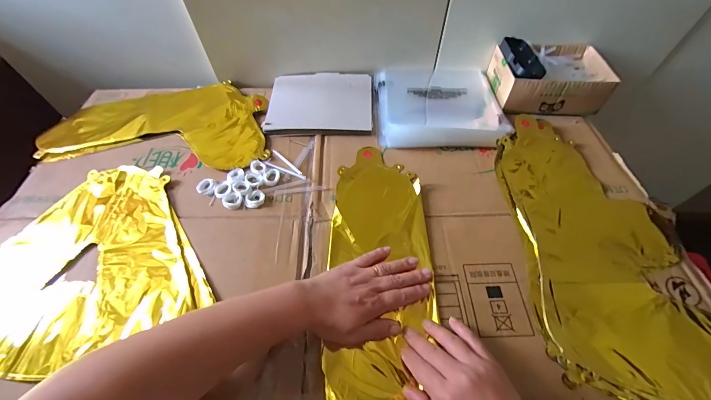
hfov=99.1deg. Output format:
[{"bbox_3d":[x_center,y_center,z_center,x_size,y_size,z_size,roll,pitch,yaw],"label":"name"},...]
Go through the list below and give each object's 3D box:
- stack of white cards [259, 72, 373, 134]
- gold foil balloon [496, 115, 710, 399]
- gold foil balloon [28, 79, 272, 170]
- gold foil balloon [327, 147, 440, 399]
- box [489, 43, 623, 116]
[{"bbox_3d":[-0.066,-0.194,0.592,0.195,0.015,0.171,0,55,1],"label":"stack of white cards"},{"bbox_3d":[0.337,0.052,0.420,0.225,0.023,0.431,-1,55,0],"label":"gold foil balloon"},{"bbox_3d":[-0.358,-0.151,0.580,0.420,0.037,0.217,4,55,4],"label":"gold foil balloon"},{"bbox_3d":[0.034,0.102,0.396,0.130,0.016,0.436,2,56,-1],"label":"gold foil balloon"},{"bbox_3d":[0.366,-0.236,0.580,0.186,0.067,0.142,1,55,2],"label":"box"}]

